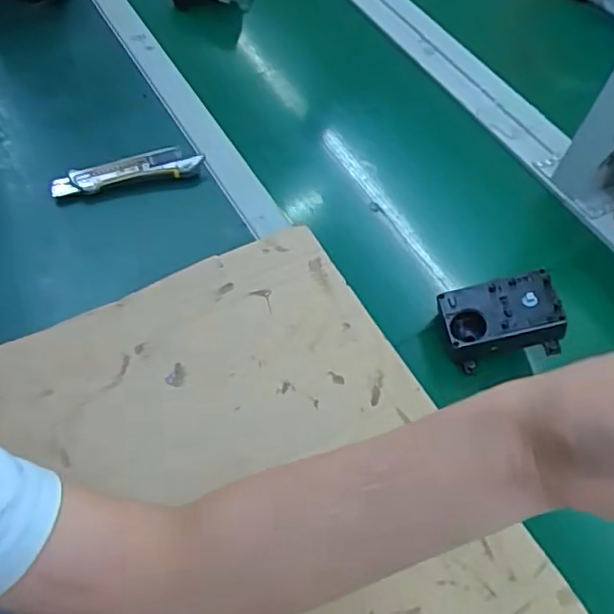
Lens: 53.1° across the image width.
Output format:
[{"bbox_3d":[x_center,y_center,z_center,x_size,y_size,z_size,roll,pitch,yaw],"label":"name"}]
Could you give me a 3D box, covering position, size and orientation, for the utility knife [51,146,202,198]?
[{"bbox_3d":[-0.188,-0.141,0.641,0.151,0.015,0.027,-17,59,-17],"label":"utility knife"}]

